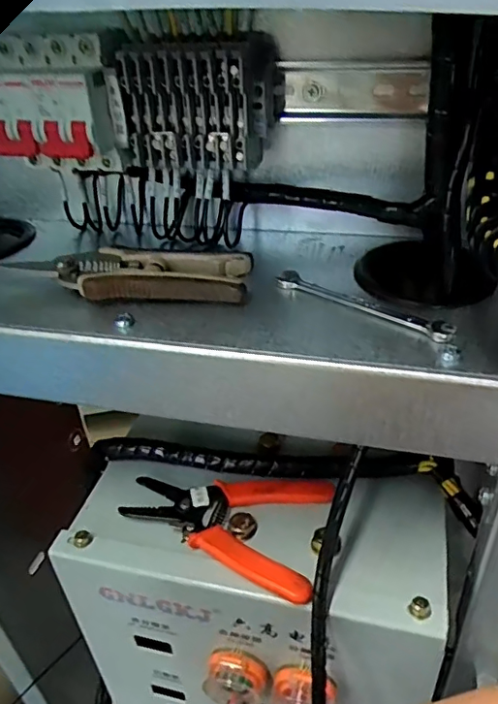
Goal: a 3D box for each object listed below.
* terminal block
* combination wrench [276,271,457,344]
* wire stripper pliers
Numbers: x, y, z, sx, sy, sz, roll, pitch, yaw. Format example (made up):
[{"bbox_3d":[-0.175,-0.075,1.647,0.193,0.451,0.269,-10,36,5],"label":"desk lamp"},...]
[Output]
[{"bbox_3d":[-0.033,-0.152,0.342,0.096,0.069,0.048,6,36,14],"label":"terminal block"},{"bbox_3d":[0.060,-0.027,0.311,0.112,0.005,0.016,23,44,33],"label":"combination wrench"},{"bbox_3d":[-0.020,0.121,0.404,0.145,0.016,0.101,5,36,13],"label":"wire stripper pliers"}]

